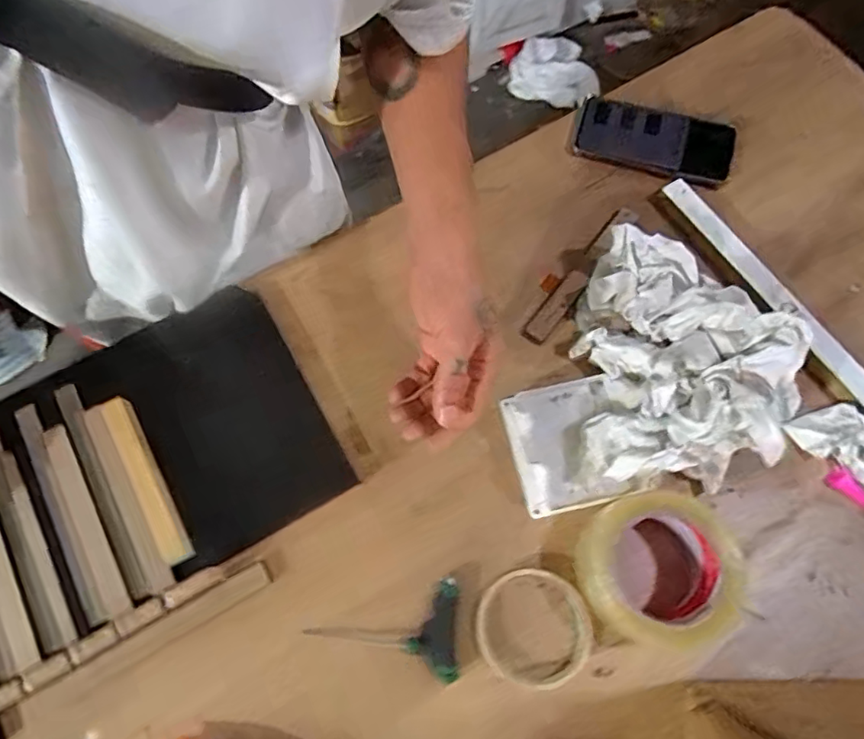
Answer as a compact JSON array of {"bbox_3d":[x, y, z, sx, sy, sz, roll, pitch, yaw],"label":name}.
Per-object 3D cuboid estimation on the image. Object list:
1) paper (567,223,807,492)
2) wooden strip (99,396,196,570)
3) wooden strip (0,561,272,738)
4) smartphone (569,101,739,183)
[{"bbox_3d":[0.211,-0.021,0.465,0.155,0.098,0.221,2,70,2],"label":"paper"},{"bbox_3d":[-0.242,0.091,0.462,0.022,0.014,0.151,-29,72,-9],"label":"wooden strip"},{"bbox_3d":[-0.233,0.217,0.427,0.219,0.026,0.020,-29,72,-9],"label":"wooden strip"},{"bbox_3d":[0.237,-0.244,0.586,0.164,0.015,0.083,14,71,6],"label":"smartphone"}]

